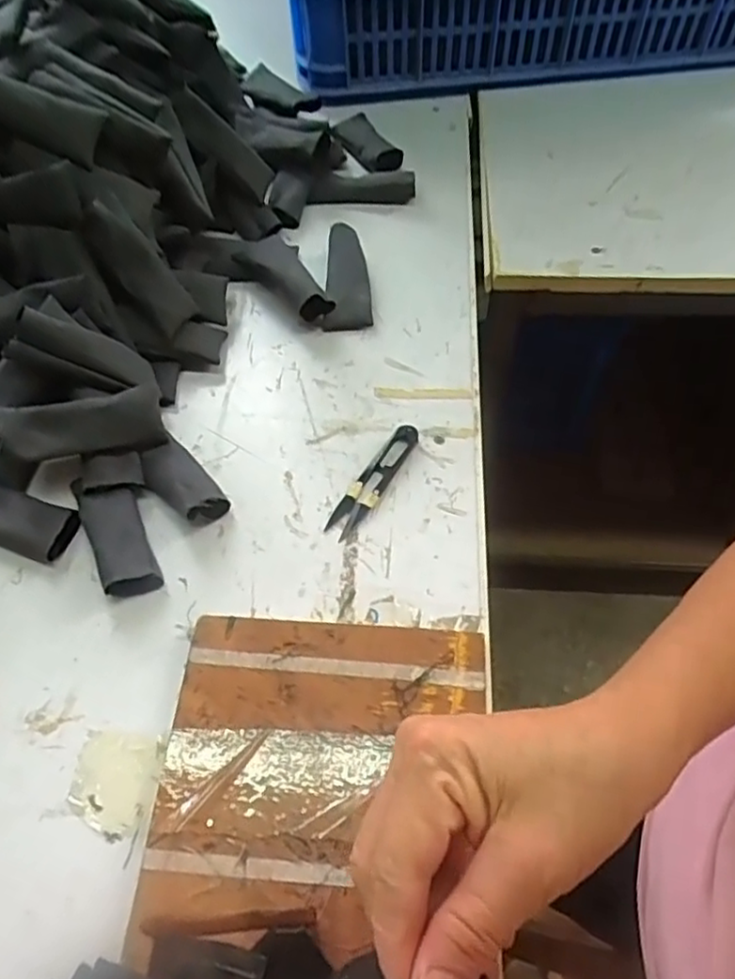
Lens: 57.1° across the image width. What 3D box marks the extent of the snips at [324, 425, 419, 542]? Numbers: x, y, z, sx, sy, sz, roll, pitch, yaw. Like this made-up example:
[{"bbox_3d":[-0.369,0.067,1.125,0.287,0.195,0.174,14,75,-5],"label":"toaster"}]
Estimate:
[{"bbox_3d":[0.005,-0.009,0.481,0.024,0.008,0.102,26,61,17],"label":"snips"}]

